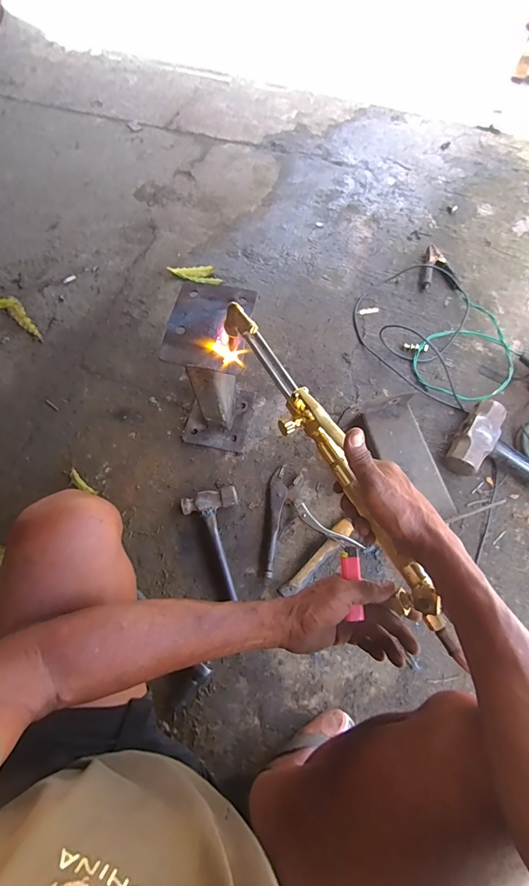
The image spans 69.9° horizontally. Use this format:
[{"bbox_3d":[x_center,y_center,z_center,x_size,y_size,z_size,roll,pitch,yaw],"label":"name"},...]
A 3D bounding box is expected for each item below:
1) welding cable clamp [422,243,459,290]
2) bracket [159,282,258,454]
[{"bbox_3d":[0.436,-0.454,0.967,0.089,0.030,0.149,-1,69,-3],"label":"welding cable clamp"},{"bbox_3d":[-0.091,-0.130,0.705,0.133,0.235,0.206,8,69,0],"label":"bracket"}]

